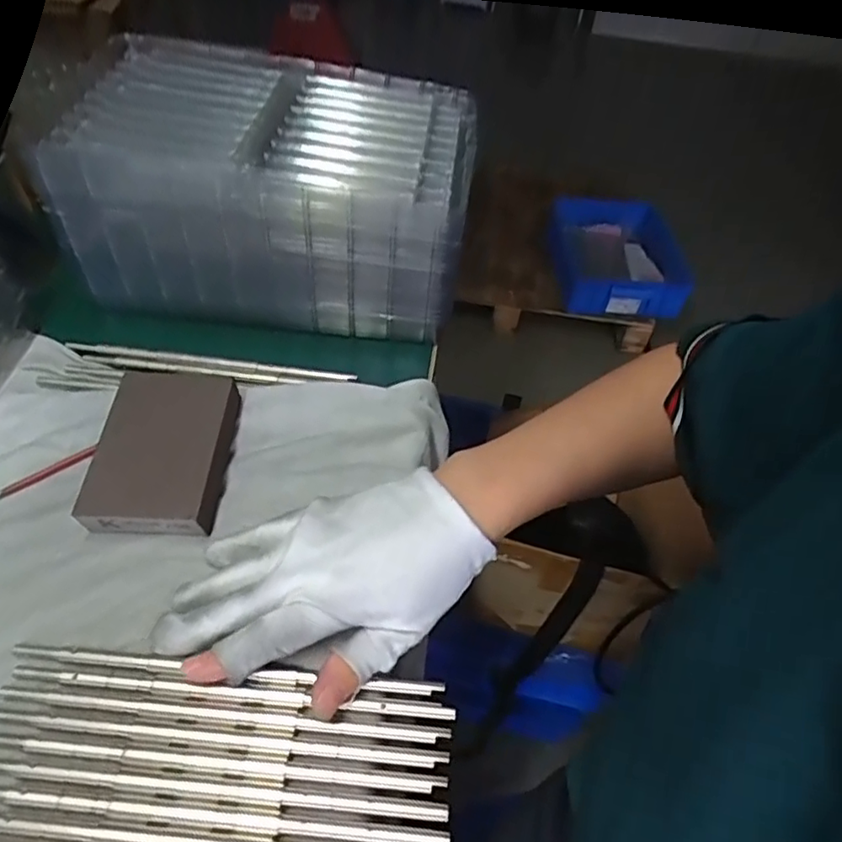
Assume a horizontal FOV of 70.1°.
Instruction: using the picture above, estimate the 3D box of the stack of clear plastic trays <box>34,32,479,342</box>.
[{"bbox_3d":[-0.100,-0.183,0.476,0.268,0.130,0.190,7,49,3],"label":"stack of clear plastic trays"}]

